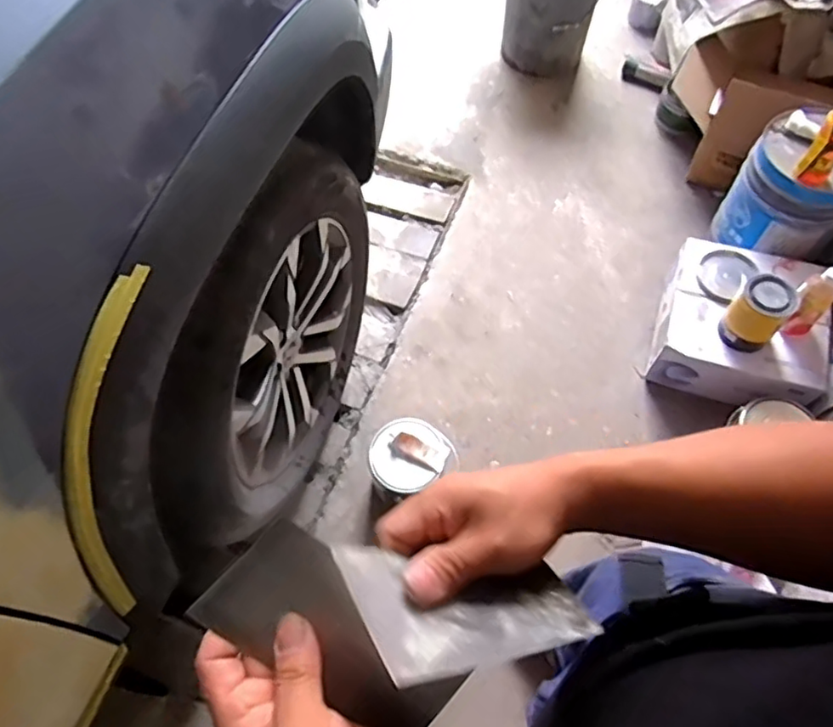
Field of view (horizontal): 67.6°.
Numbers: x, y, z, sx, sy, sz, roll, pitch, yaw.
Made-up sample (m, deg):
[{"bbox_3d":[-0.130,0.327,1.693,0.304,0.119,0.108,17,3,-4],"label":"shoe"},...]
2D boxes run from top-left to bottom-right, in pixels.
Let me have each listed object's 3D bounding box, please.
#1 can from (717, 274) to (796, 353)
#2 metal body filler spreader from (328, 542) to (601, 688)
[{"bbox_3d":[0.710,-0.105,1.292,0.106,0.132,0.100,0,62,0],"label":"can"},{"bbox_3d":[0.028,0.124,0.334,0.129,0.009,0.075,0,42,-29],"label":"metal body filler spreader"}]

